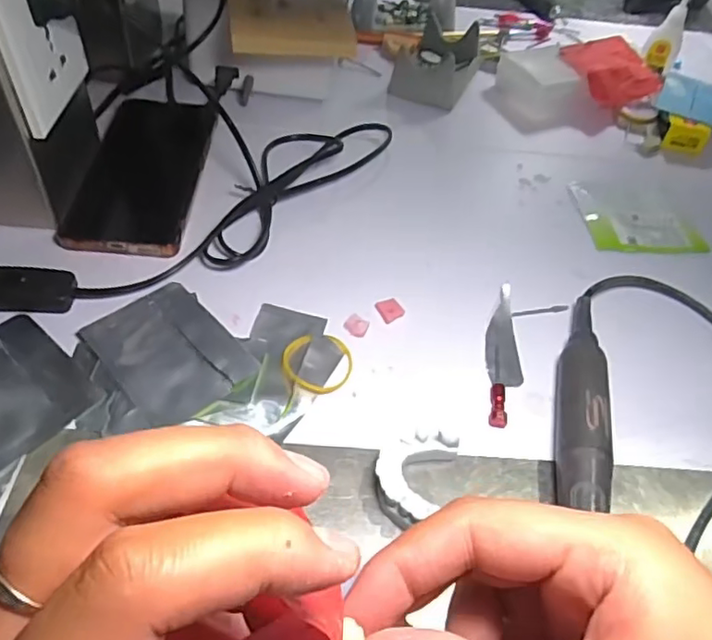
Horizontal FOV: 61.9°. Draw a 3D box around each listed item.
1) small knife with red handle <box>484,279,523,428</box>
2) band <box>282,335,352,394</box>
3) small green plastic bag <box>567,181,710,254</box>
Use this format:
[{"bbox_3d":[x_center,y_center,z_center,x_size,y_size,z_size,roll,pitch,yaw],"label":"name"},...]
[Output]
[{"bbox_3d":[0.091,0.019,0.363,0.022,0.007,0.103,8,50,0],"label":"small knife with red handle"},{"bbox_3d":[-0.022,0.024,0.347,0.040,0.005,0.041,3,50,-4],"label":"band"},{"bbox_3d":[0.220,-0.083,0.474,0.085,0.008,0.092,-2,50,-8],"label":"small green plastic bag"}]

